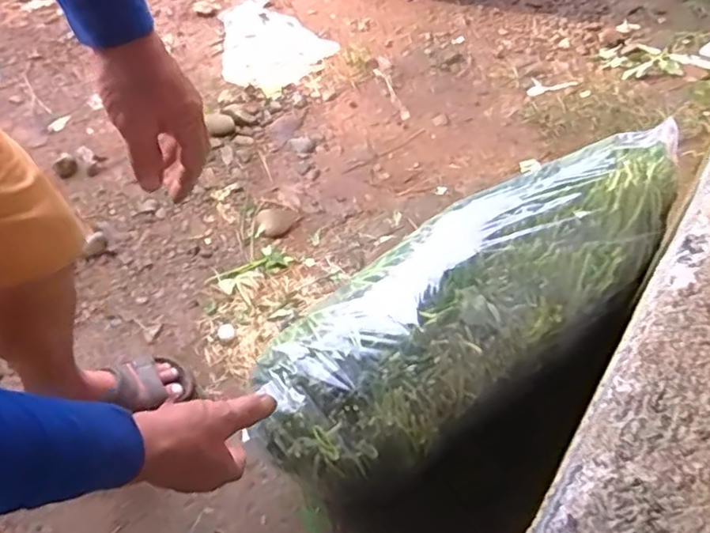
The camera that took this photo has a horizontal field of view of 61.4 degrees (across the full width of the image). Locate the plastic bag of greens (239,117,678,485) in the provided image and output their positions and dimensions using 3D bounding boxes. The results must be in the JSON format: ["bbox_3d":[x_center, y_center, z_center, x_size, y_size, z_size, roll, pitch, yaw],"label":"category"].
[{"bbox_3d":[0.185,0.036,0.842,0.741,0.170,0.215,-32,55,-24],"label":"plastic bag of greens"}]

